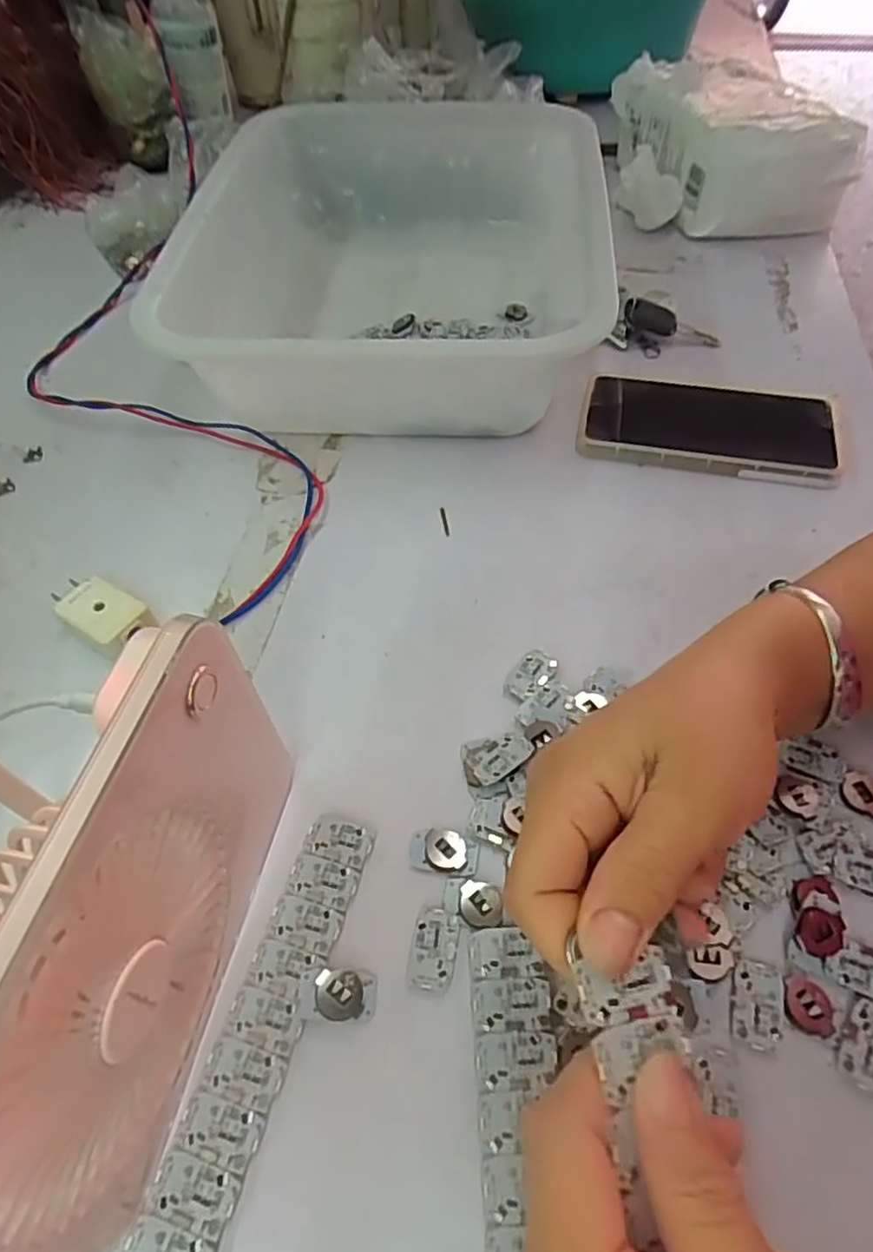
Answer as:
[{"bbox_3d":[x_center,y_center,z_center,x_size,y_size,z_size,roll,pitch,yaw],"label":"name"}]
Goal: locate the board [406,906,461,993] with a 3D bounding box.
[{"bbox_3d":[-0.001,0.131,0.271,0.019,0.004,0.030,6,54,8],"label":"board"}]

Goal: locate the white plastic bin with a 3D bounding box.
[{"bbox_3d":[-0.040,-0.290,0.530,0.295,0.100,0.410,0,53,3],"label":"white plastic bin"}]

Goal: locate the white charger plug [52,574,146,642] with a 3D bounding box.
[{"bbox_3d":[-0.191,-0.007,0.377,0.061,0.020,0.030,24,58,20],"label":"white charger plug"}]

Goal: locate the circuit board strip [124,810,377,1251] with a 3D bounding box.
[{"bbox_3d":[-0.081,0.187,0.234,0.029,0.004,0.249,13,55,13],"label":"circuit board strip"}]

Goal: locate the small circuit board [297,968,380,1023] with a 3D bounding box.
[{"bbox_3d":[-0.039,0.145,0.262,0.030,0.004,0.018,1,53,4],"label":"small circuit board"}]

